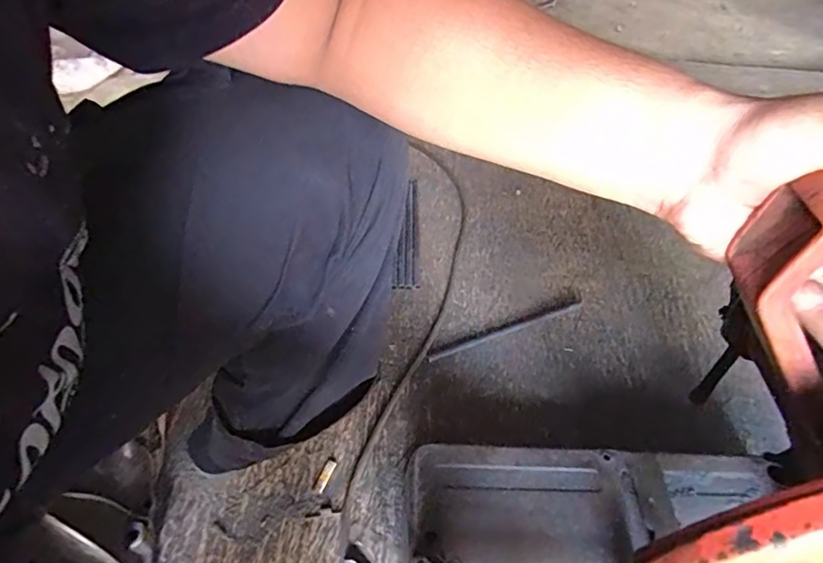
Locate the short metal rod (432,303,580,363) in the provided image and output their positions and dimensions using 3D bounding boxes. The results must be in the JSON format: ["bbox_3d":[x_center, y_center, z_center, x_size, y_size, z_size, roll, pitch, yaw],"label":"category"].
[{"bbox_3d":[0.148,0.073,0.806,0.266,0.010,0.015,-16,49,-18],"label":"short metal rod"}]

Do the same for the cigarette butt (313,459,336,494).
[{"bbox_3d":[-0.104,0.234,0.640,0.013,0.004,0.042,18,48,14],"label":"cigarette butt"}]

